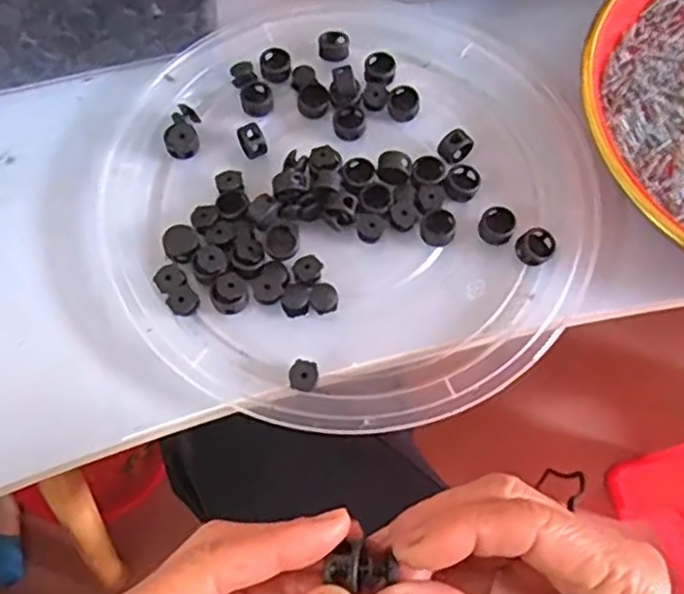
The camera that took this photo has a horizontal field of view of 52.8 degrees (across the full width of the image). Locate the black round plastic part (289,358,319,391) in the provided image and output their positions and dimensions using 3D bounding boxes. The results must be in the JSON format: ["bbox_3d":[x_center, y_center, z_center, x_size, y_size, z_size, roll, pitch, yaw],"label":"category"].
[{"bbox_3d":[-0.017,0.036,0.307,0.012,0.012,0.013,-1,68,1],"label":"black round plastic part"}]

